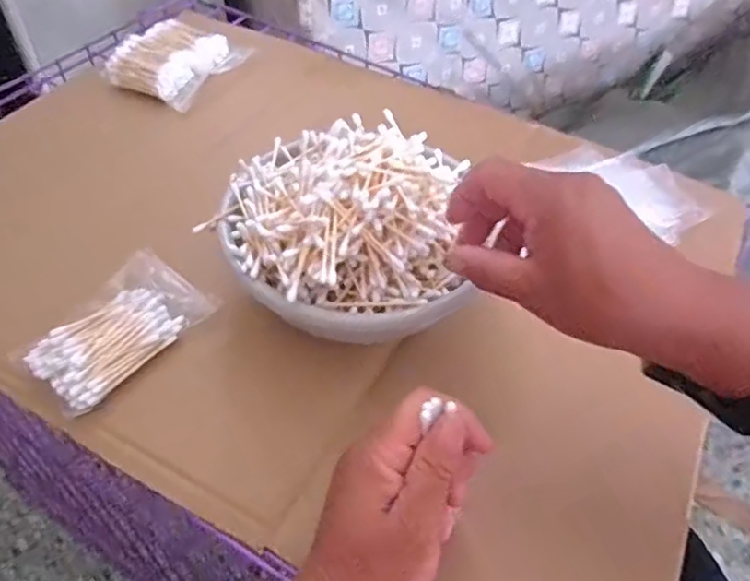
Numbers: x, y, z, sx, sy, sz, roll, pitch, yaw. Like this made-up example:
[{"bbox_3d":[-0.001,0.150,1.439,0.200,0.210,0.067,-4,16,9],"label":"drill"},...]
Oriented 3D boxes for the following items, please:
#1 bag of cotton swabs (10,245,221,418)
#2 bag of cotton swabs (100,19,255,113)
[{"bbox_3d":[-0.173,0.022,0.413,0.071,0.020,0.112,32,54,21],"label":"bag of cotton swabs"},{"bbox_3d":[-0.200,-0.237,0.636,0.110,0.027,0.110,24,52,16],"label":"bag of cotton swabs"}]

